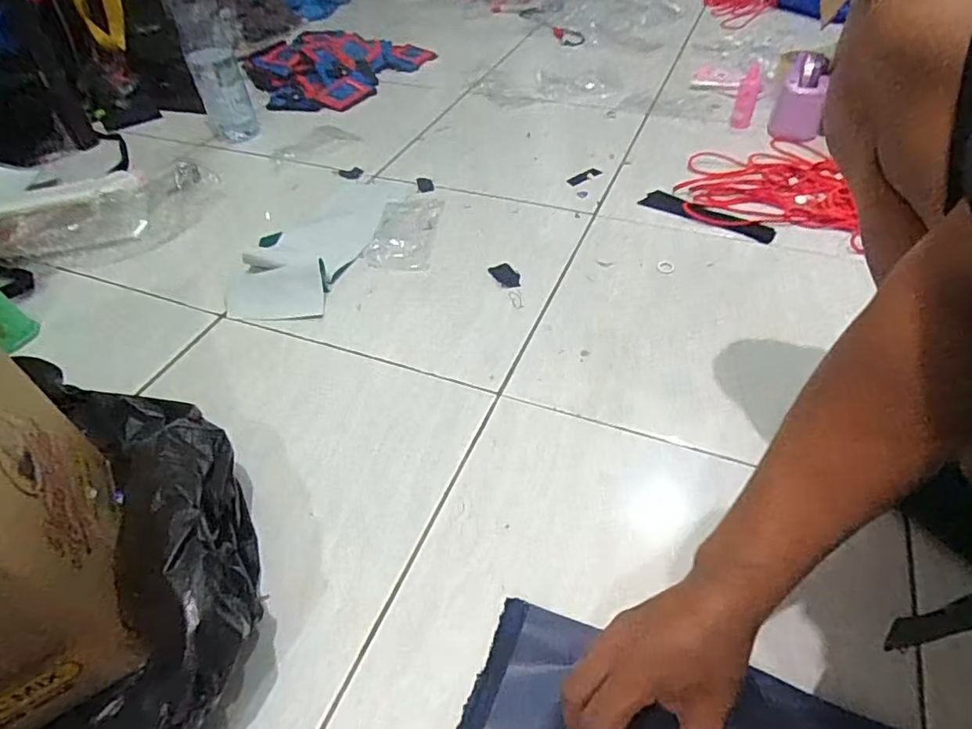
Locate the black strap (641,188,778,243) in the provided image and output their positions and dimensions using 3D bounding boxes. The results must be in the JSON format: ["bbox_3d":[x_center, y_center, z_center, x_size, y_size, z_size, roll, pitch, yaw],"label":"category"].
[{"bbox_3d":[0.339,-0.230,0.878,0.203,0.005,0.050,29,58,29],"label":"black strap"}]

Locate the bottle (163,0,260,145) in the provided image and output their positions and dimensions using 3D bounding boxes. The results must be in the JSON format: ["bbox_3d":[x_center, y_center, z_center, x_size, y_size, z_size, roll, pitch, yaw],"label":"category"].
[{"bbox_3d":[-0.495,-0.567,1.010,0.085,0.322,0.074,-18,48,-15],"label":"bottle"}]

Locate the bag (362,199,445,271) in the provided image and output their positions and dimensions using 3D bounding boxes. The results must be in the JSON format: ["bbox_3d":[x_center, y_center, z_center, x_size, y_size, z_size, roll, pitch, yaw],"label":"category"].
[{"bbox_3d":[-0.123,-0.203,0.859,0.093,0.021,0.169,3,46,5],"label":"bag"}]

